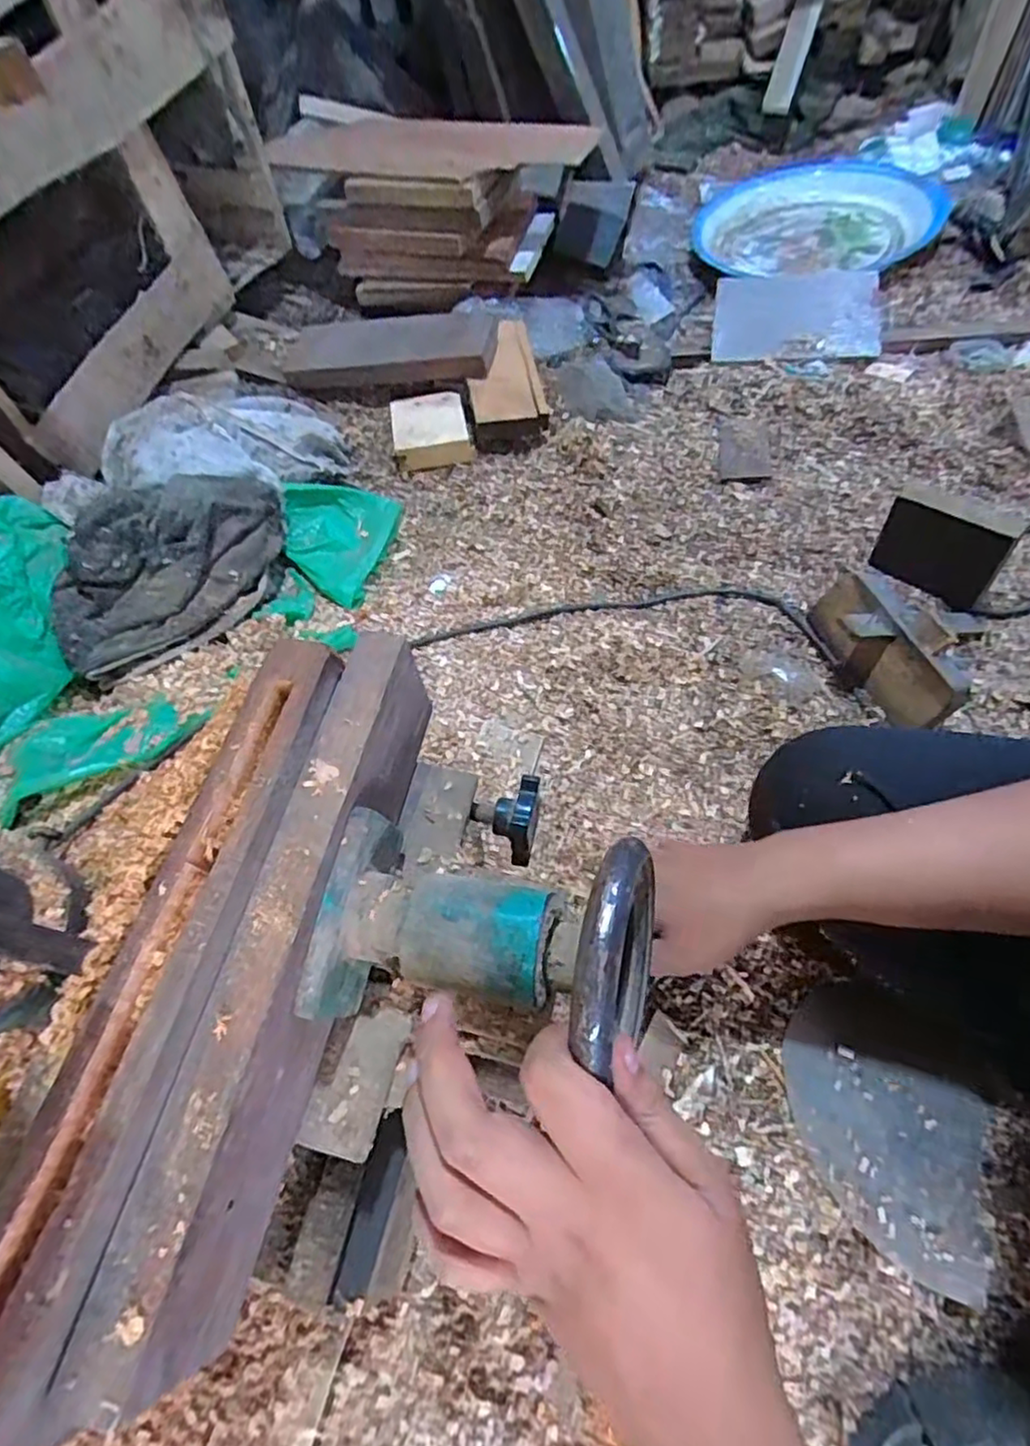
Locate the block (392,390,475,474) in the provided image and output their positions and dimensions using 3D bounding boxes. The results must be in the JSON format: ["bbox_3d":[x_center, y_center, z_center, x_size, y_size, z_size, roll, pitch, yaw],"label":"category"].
[{"bbox_3d":[-0.116,-0.407,0.891,0.101,0.034,0.120,-9,59,-1],"label":"block"}]

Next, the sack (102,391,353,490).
[{"bbox_3d":[-0.311,-0.329,0.754,0.150,0.073,0.302,34,40,22],"label":"sack"}]

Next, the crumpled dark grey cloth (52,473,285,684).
[{"bbox_3d":[-0.333,-0.159,0.627,0.225,0.082,0.199,-27,61,-8],"label":"crumpled dark grey cloth"}]

